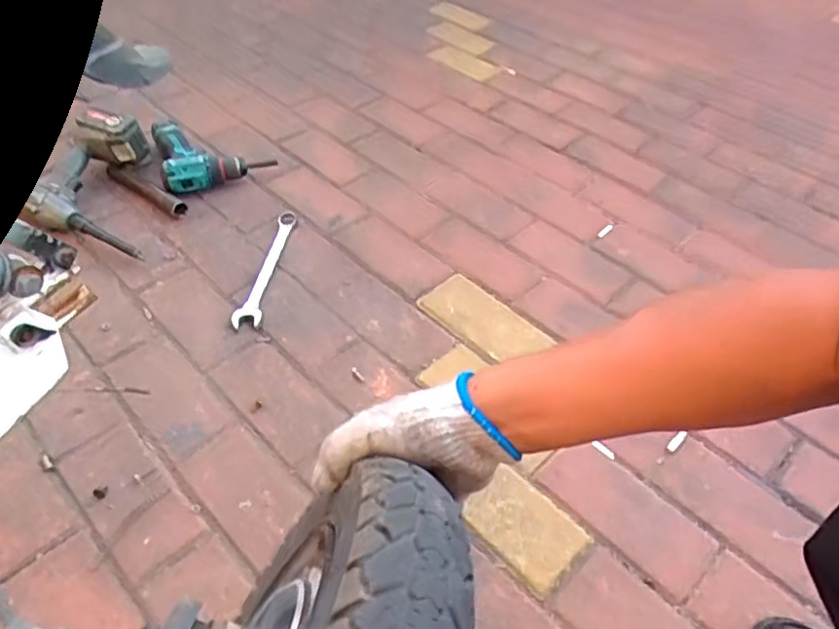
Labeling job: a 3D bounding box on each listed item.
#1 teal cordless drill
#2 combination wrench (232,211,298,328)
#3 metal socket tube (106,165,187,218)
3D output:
[{"bbox_3d":[-0.414,-0.330,1.184,0.199,0.055,0.249,-22,51,-18],"label":"teal cordless drill"},{"bbox_3d":[-0.244,-0.081,0.973,0.043,0.012,0.269,3,48,3],"label":"combination wrench"},{"bbox_3d":[-0.485,-0.219,1.075,0.208,0.028,0.026,29,54,24],"label":"metal socket tube"}]

